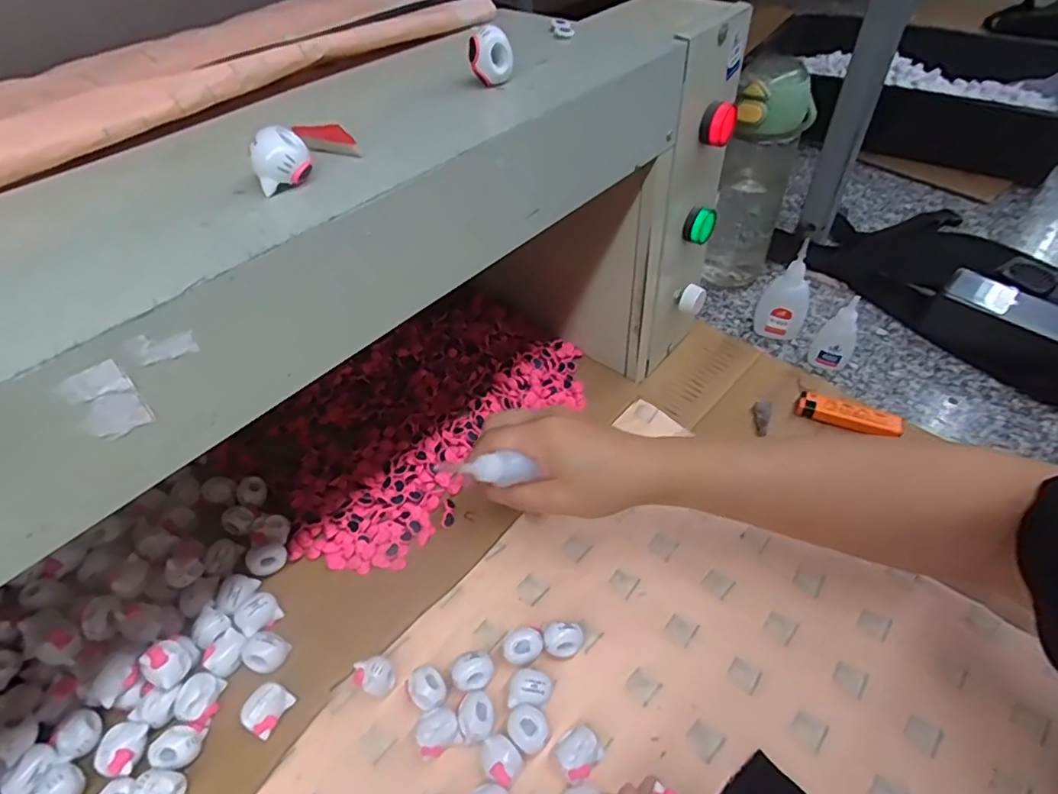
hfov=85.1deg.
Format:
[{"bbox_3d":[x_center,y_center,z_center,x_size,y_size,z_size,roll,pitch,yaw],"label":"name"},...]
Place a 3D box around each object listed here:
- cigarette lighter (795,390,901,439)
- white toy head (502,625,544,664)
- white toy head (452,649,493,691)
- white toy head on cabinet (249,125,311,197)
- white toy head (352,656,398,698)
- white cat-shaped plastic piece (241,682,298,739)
[{"bbox_3d":[0.270,0.017,0.489,0.080,0.017,0.027,22,53,18],"label":"cigarette lighter"},{"bbox_3d":[-0.003,0.159,0.363,0.024,0.020,0.020,-31,56,-24],"label":"white toy head"},{"bbox_3d":[-0.034,0.168,0.353,0.021,0.018,0.025,37,58,28],"label":"white toy head"},{"bbox_3d":[-0.097,-0.094,0.225,0.021,0.018,0.018,-17,51,-14],"label":"white toy head on cabinet"},{"bbox_3d":[-0.093,0.168,0.349,0.021,0.019,0.020,0,49,0],"label":"white toy head"},{"bbox_3d":[-0.150,0.182,0.334,0.020,0.020,0.025,24,53,20],"label":"white cat-shaped plastic piece"}]

